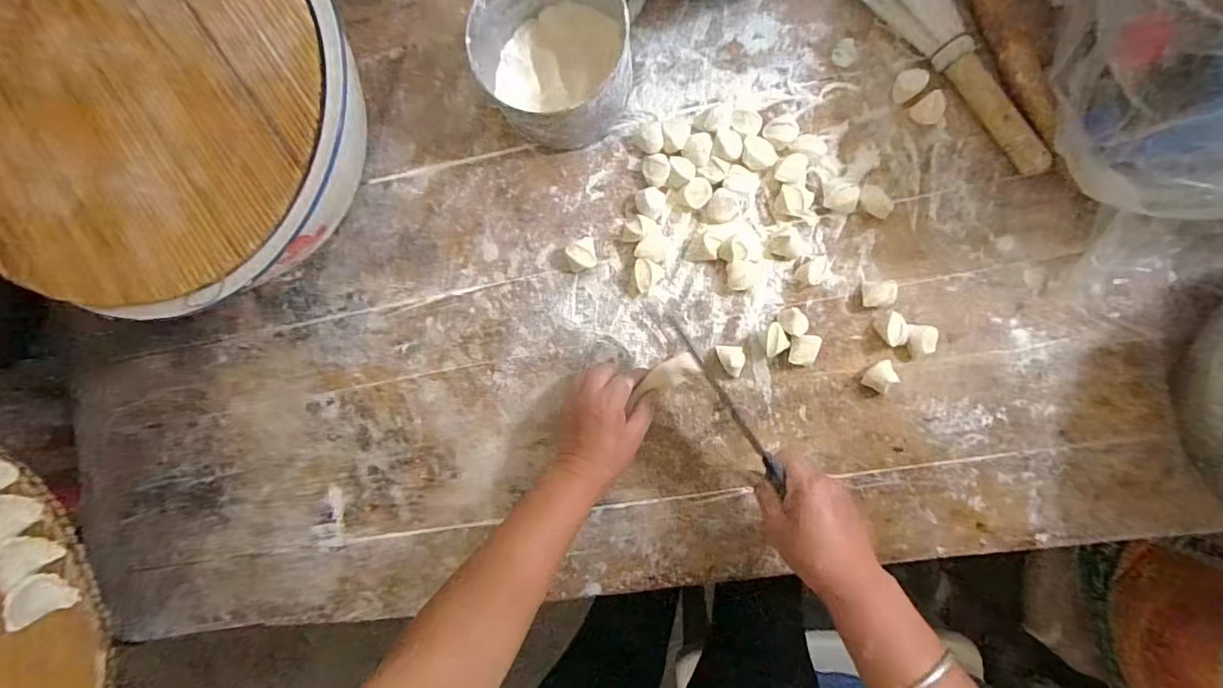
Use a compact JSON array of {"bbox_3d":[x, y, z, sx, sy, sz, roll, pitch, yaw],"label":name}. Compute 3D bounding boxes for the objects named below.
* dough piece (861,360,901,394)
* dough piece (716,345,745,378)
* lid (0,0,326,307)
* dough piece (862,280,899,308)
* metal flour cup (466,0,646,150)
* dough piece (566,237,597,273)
[{"bbox_3d":[0.262,0.032,0.519,0.031,0.024,0.023,-43,87,6],"label":"dough piece"},{"bbox_3d":[0.122,0.016,0.537,0.026,0.018,0.033,-16,90,7],"label":"dough piece"},{"bbox_3d":[-0.425,-0.213,0.463,0.351,0.023,0.346,0,92,7],"label":"lid"},{"bbox_3d":[0.257,-0.048,0.515,0.029,0.019,0.023,-7,91,7],"label":"dough piece"},{"bbox_3d":[-0.052,-0.278,0.513,0.145,0.087,0.156,0,92,7],"label":"metal flour cup"},{"bbox_3d":[-0.031,-0.092,0.547,0.029,0.019,0.031,-12,90,7],"label":"dough piece"}]

